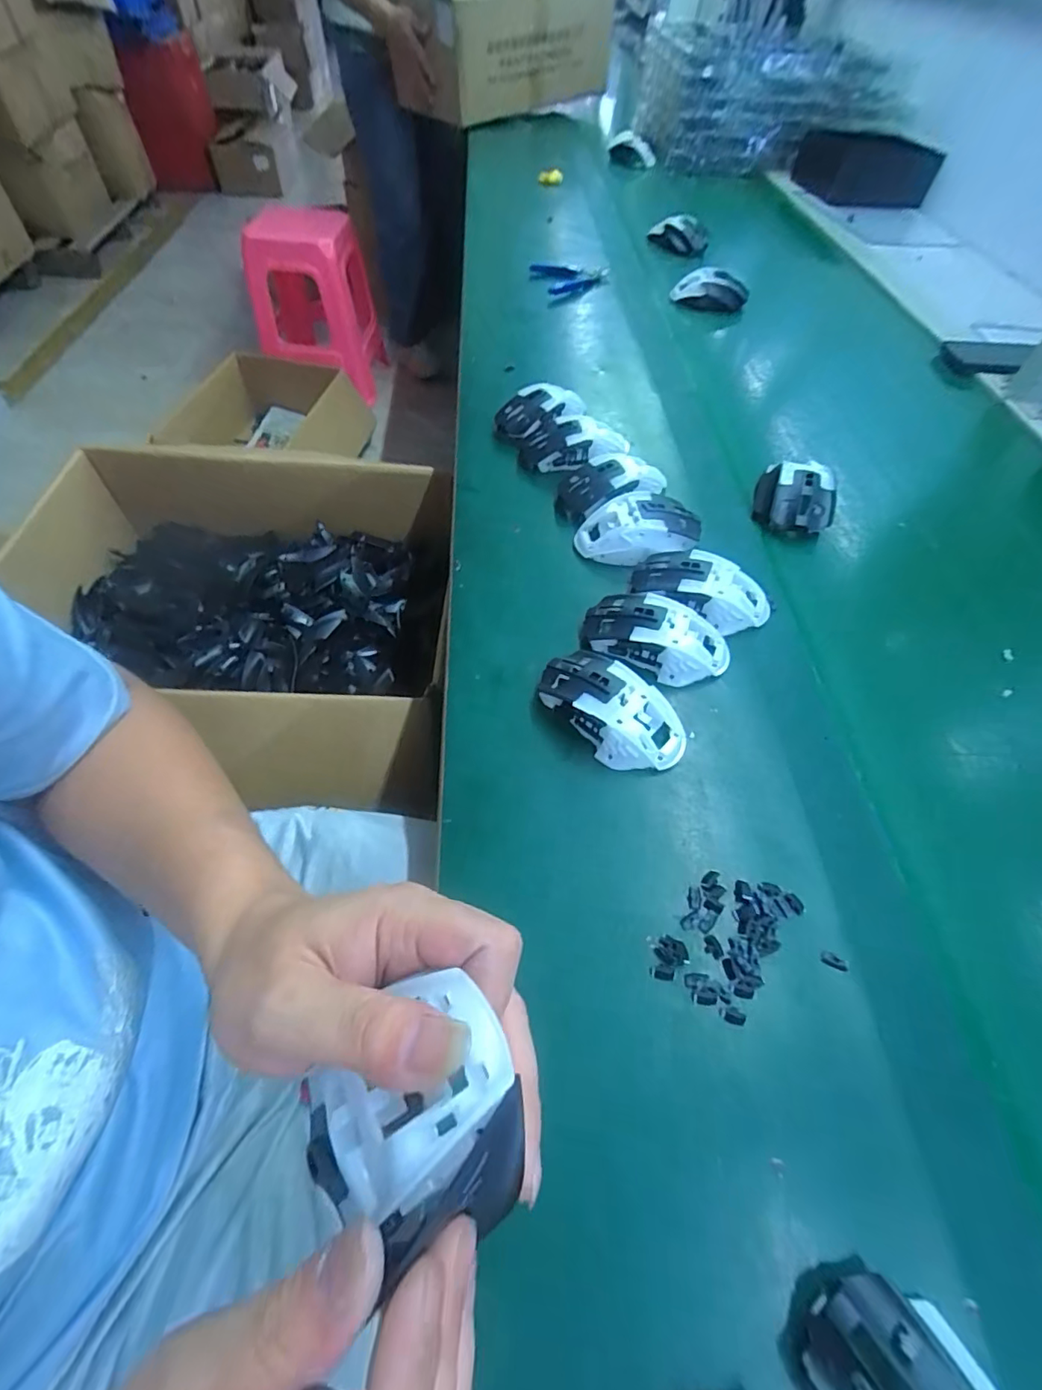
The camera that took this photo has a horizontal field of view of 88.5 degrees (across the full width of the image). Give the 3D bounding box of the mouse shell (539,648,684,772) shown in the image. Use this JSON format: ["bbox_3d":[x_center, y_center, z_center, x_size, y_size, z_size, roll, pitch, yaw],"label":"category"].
[{"bbox_3d":[0.067,0.009,0.396,0.117,0.036,0.062,39,63,21],"label":"mouse shell"}]

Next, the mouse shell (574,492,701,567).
[{"bbox_3d":[0.109,-0.152,0.499,0.109,0.042,0.066,1,56,-2],"label":"mouse shell"}]

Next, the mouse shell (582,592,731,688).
[{"bbox_3d":[0.109,-0.047,0.431,0.115,0.038,0.056,19,57,10],"label":"mouse shell"}]

